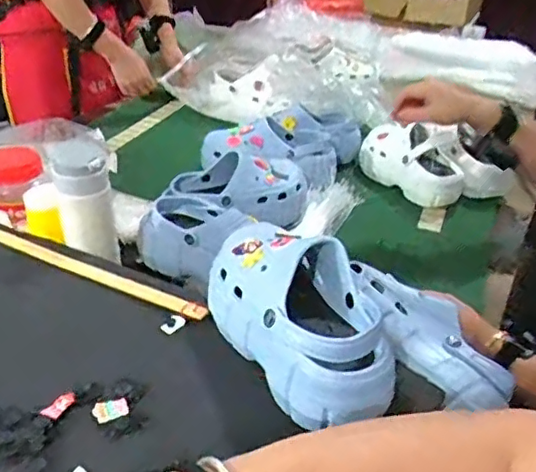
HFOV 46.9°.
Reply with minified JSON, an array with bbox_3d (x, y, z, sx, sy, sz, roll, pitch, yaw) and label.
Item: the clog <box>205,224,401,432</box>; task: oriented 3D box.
[{"bbox_3d":[0.021,0.071,0.587,0.111,0.106,0.224,-9,32,-22],"label":"clog"}]

